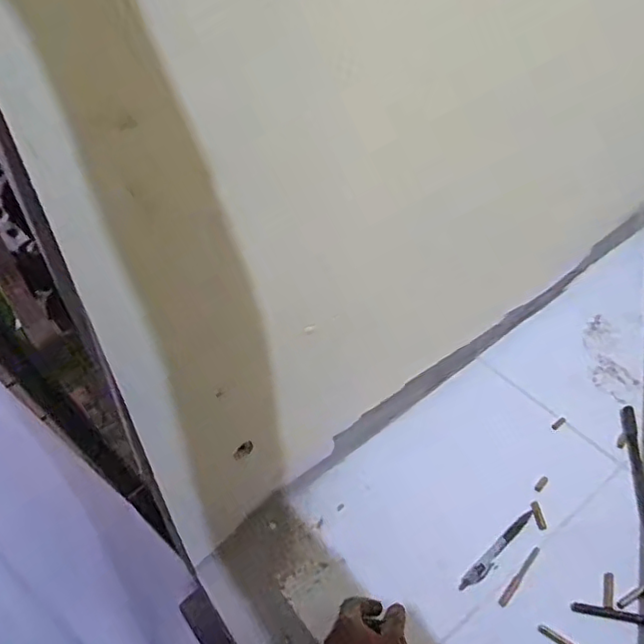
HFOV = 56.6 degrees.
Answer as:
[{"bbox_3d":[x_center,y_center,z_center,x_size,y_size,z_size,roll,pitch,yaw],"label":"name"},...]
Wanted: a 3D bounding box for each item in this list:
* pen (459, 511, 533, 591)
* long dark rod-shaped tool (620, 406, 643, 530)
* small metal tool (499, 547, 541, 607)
[{"bbox_3d":[0.222,0.286,0.753,0.145,0.012,0.018,-35,54,-29],"label":"pen"},{"bbox_3d":[0.434,0.200,0.819,0.017,0.014,0.218,8,46,9],"label":"long dark rod-shaped tool"},{"bbox_3d":[0.243,0.310,0.731,0.010,0.010,0.095,31,53,29],"label":"small metal tool"}]

